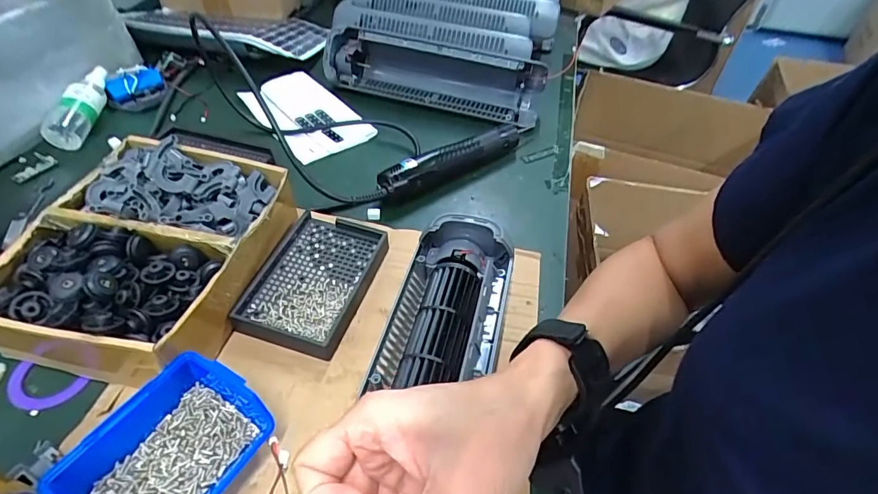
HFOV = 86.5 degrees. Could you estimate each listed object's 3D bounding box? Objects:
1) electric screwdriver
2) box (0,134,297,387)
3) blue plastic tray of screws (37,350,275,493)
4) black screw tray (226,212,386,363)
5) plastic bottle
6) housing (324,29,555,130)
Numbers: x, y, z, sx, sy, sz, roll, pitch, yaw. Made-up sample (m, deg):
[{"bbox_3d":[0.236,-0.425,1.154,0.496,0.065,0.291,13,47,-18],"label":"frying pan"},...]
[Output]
[{"bbox_3d":[0.023,-0.111,0.579,0.231,0.043,0.030,-29,55,-28],"label":"electric screwdriver"},{"bbox_3d":[-0.246,-0.001,0.400,0.173,0.075,0.213,10,47,5],"label":"box"},{"bbox_3d":[-0.175,0.136,0.308,0.085,0.047,0.111,25,50,18],"label":"blue plastic tray of screws"},{"bbox_3d":[-0.114,0.028,0.437,0.092,0.026,0.143,14,47,9],"label":"black screw tray"},{"bbox_3d":[-0.443,-0.181,0.579,0.035,0.039,0.125,5,59,0],"label":"plastic bottle"},{"bbox_3d":[-0.008,-0.266,0.724,0.325,0.078,0.086,11,47,6],"label":"housing"}]

